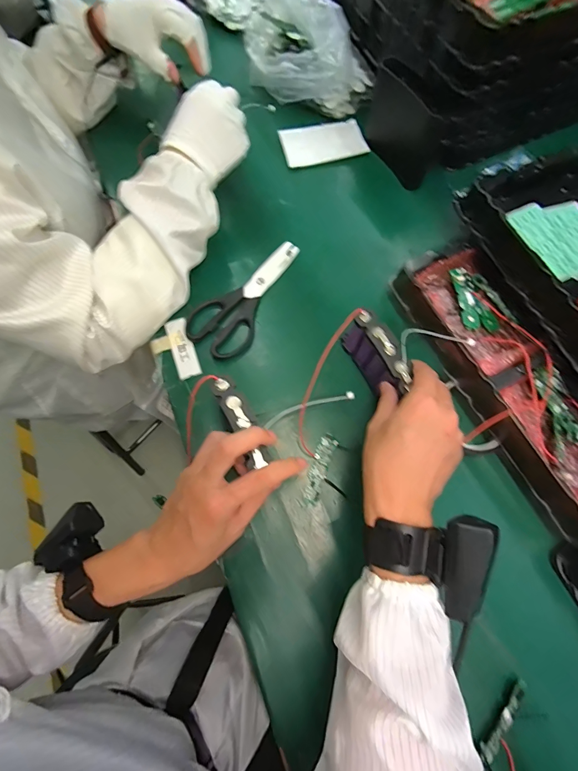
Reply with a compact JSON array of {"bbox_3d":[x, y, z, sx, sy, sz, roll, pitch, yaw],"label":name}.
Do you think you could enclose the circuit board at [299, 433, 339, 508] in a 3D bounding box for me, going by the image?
[{"bbox_3d":[0.033,0.094,0.397,0.021,0.007,0.082,22,72,7],"label":"circuit board"}]

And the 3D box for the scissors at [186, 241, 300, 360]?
[{"bbox_3d":[-0.055,-0.122,0.469,0.080,0.008,0.190,28,73,9],"label":"scissors"}]

